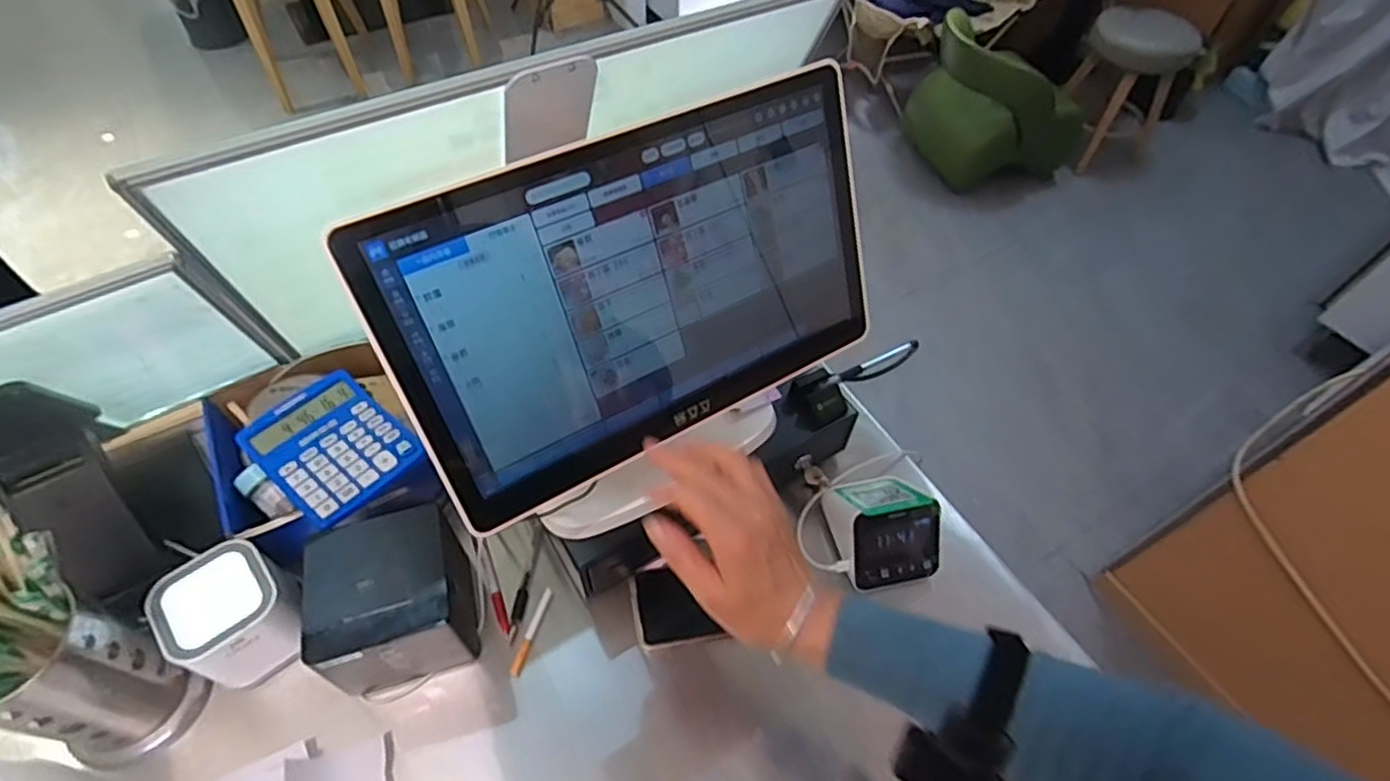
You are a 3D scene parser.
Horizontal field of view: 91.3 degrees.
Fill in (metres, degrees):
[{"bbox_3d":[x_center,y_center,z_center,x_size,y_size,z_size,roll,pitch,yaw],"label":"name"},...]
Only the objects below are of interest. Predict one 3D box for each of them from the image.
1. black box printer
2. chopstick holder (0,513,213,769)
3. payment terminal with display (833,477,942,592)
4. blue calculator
[{"bbox_3d":[-0.277,0.194,0.627,0.127,0.114,0.118,-11,56,-10],"label":"black box printer"},{"bbox_3d":[-0.509,0.207,0.530,0.124,0.266,0.108,-35,63,-24],"label":"chopstick holder"},{"bbox_3d":[0.196,0.136,0.700,0.094,0.074,0.110,-8,55,-8],"label":"payment terminal with display"},{"bbox_3d":[-0.361,0.053,0.676,0.149,0.018,0.117,36,61,21],"label":"blue calculator"}]

